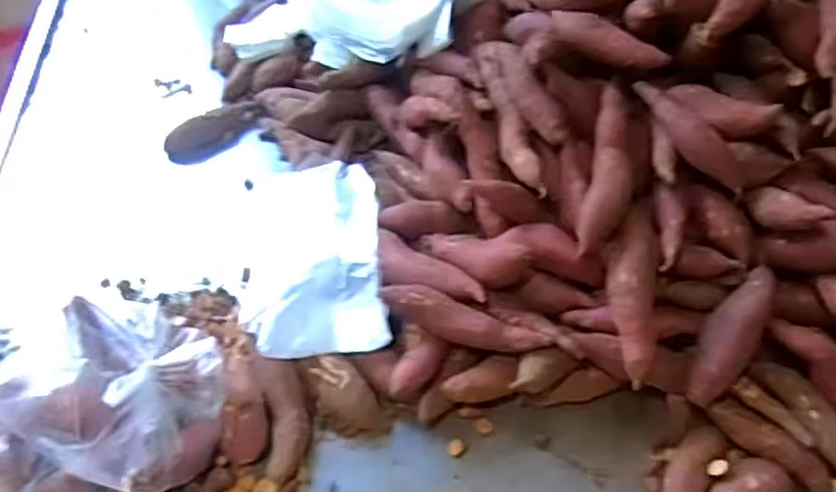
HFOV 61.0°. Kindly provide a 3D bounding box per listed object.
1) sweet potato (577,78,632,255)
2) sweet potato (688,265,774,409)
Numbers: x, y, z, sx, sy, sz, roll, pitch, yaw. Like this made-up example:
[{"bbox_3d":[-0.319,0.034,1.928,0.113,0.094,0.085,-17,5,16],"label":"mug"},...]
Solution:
[{"bbox_3d":[0.188,-0.080,0.688,0.045,0.039,0.189,10,67,8],"label":"sweet potato"},{"bbox_3d":[0.282,0.080,0.637,0.047,0.041,0.136,28,86,20],"label":"sweet potato"}]

